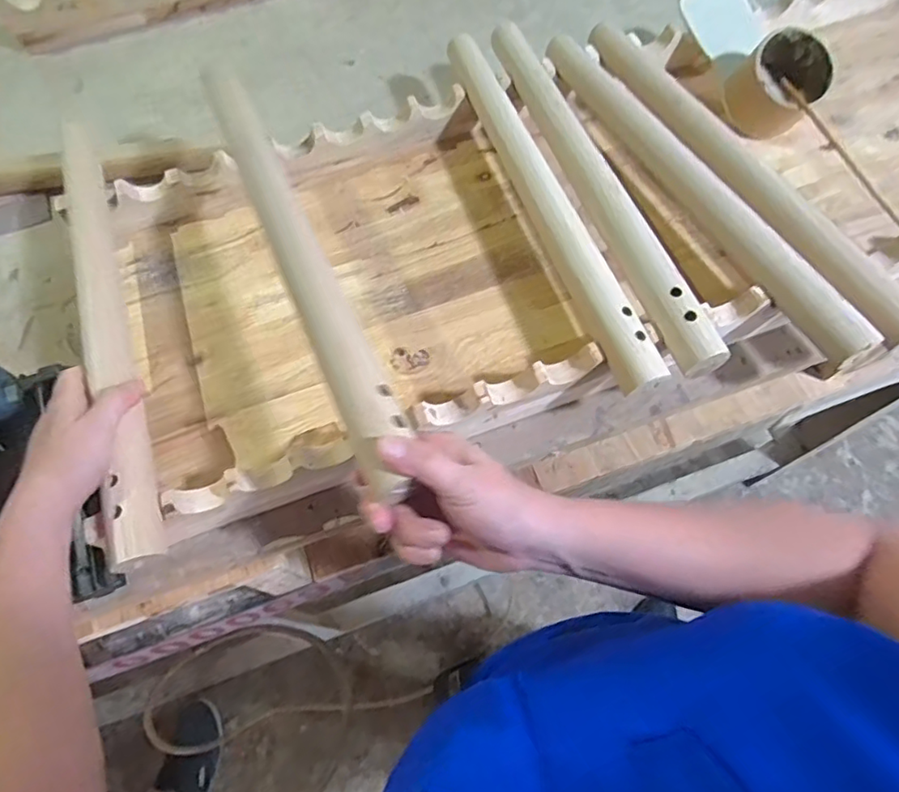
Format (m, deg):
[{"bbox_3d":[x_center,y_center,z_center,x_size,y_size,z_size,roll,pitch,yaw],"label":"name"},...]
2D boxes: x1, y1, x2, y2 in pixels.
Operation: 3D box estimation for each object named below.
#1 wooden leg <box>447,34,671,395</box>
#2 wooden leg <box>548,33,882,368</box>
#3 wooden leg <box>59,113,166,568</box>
[{"bbox_3d":[0.085,-0.186,0.526,0.035,0.031,0.413,-19,67,-7],"label":"wooden leg"},{"bbox_3d":[0.214,-0.194,0.519,0.033,0.033,0.411,-28,68,-11],"label":"wooden leg"},{"bbox_3d":[-0.289,-0.070,0.481,0.035,0.027,0.426,-20,68,-7],"label":"wooden leg"}]

